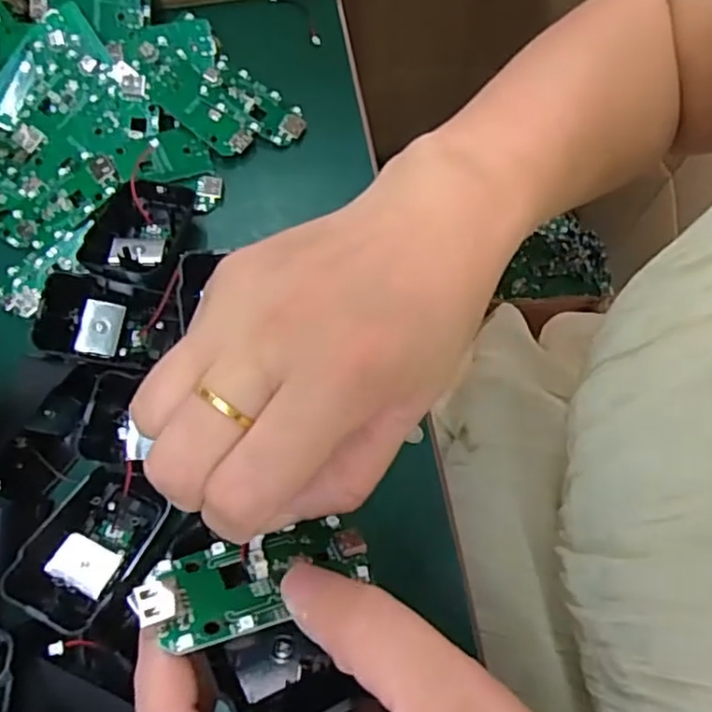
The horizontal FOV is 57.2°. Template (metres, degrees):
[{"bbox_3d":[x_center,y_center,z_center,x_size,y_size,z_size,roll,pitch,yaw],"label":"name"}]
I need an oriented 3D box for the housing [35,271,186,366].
[{"bbox_3d":[-0.124,-0.018,0.330,0.065,0.030,0.041,-3,69,-2],"label":"housing"}]

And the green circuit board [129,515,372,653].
[{"bbox_3d":[-0.028,0.061,0.183,0.064,0.004,0.031,-14,38,-25],"label":"green circuit board"}]

